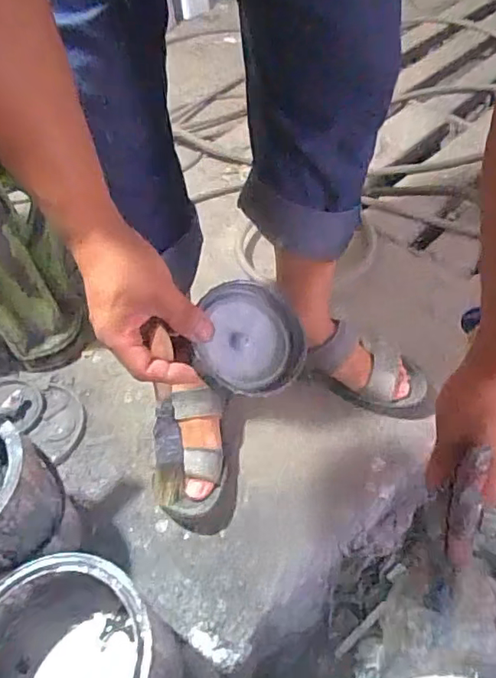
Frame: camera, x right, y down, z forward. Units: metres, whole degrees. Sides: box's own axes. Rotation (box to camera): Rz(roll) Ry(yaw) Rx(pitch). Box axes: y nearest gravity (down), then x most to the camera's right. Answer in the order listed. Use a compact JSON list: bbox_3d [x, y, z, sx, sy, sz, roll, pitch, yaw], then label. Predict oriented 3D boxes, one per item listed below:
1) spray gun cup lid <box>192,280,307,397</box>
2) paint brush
[{"bbox_3d":[0.004,0.002,0.468,0.096,0.016,0.104,12,61,-21],"label":"spray gun cup lid"},{"bbox_3d":[-0.069,0.068,0.460,0.024,0.164,0.019,2,19,6],"label":"paint brush"}]

